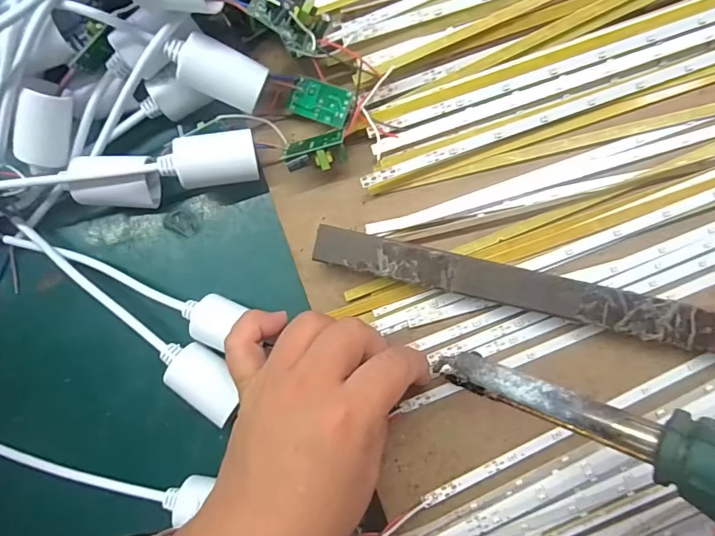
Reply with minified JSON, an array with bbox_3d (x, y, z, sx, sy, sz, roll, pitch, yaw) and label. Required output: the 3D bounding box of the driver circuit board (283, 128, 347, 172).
[{"bbox_3d":[-0.022,-0.063,0.260,0.032,0.021,0.020,-9,88,8],"label":"driver circuit board"}]

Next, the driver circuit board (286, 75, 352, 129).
[{"bbox_3d":[-0.020,-0.093,0.262,0.036,0.011,0.022,25,93,8],"label":"driver circuit board"}]

